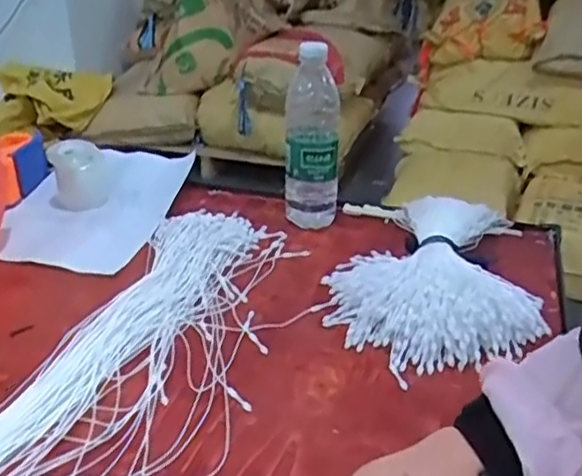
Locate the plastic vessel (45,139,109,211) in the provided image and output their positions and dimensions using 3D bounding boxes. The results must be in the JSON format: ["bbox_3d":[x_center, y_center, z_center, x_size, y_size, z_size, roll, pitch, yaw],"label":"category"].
[{"bbox_3d":[-0.277,-0.083,0.881,0.070,0.069,0.064,-9,29,-17],"label":"plastic vessel"}]

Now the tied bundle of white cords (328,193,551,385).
[{"bbox_3d":[0.146,0.021,0.690,0.214,0.051,0.313,7,29,13],"label":"tied bundle of white cords"}]

